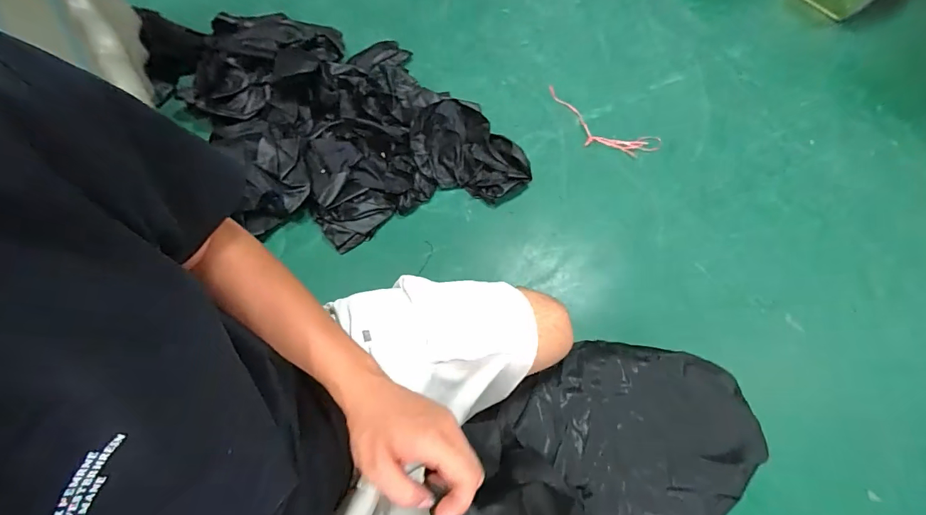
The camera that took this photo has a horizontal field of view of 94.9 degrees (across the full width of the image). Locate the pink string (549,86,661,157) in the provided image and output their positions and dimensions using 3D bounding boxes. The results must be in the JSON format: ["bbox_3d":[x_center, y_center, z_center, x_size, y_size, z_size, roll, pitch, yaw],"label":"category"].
[{"bbox_3d":[0.388,-0.377,1.240,0.361,0.013,0.129,30,71,13],"label":"pink string"}]

